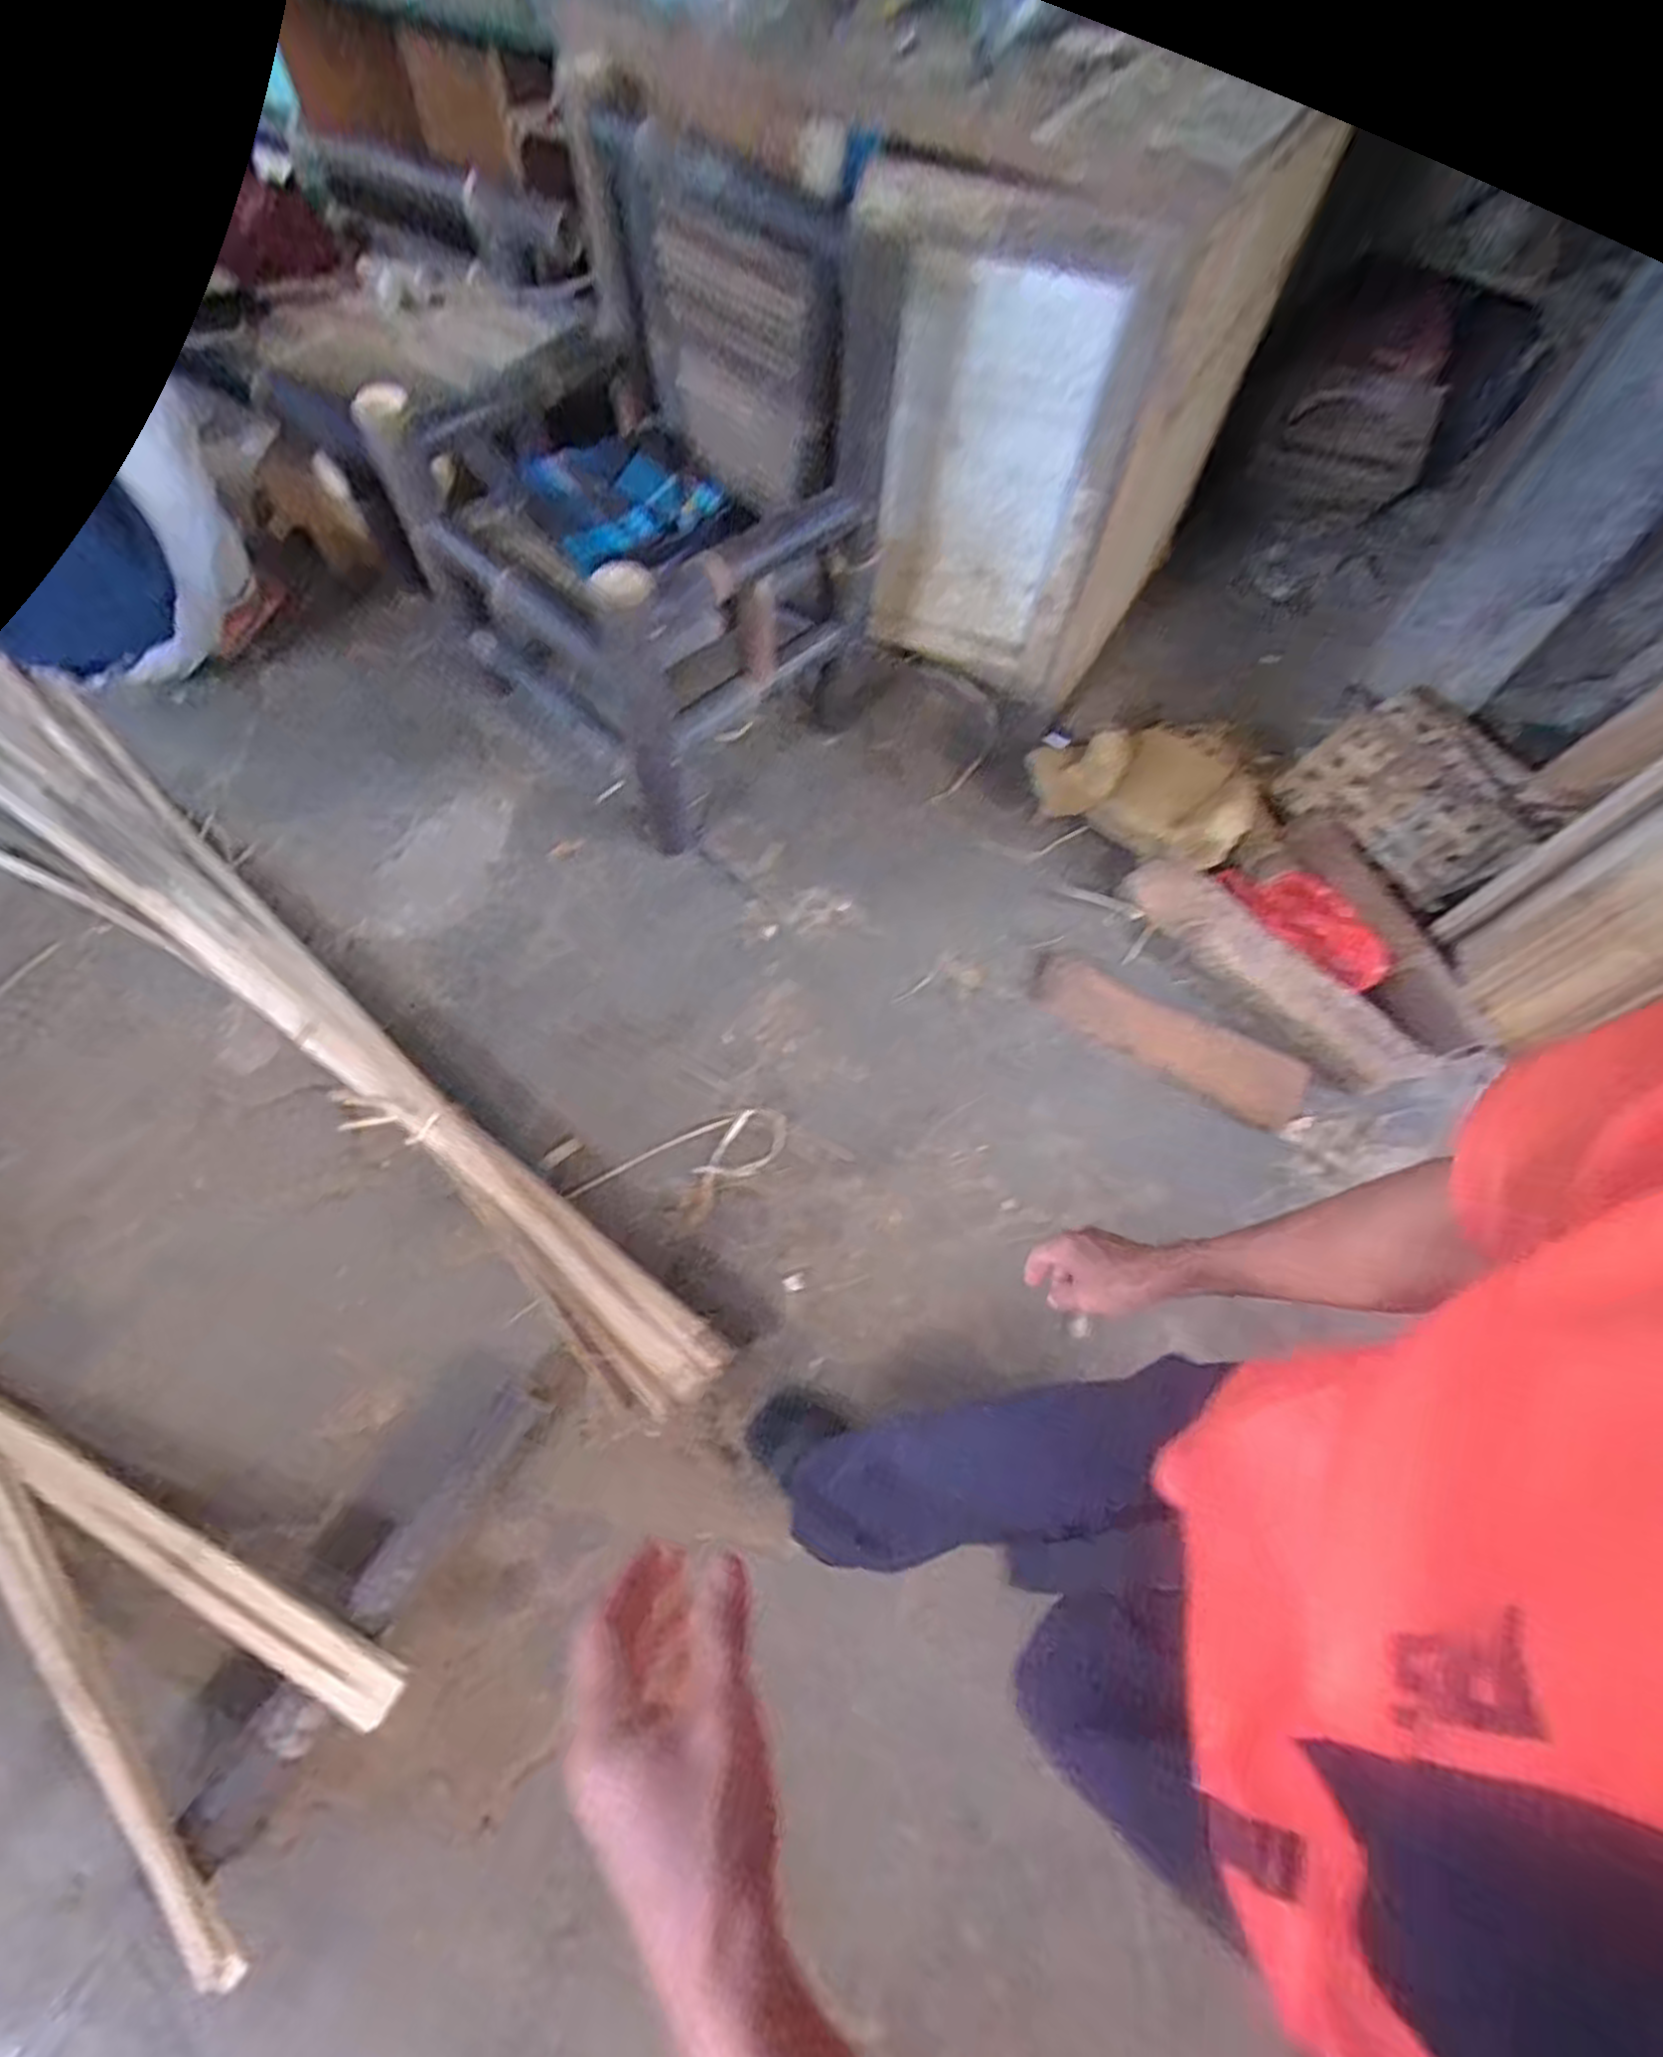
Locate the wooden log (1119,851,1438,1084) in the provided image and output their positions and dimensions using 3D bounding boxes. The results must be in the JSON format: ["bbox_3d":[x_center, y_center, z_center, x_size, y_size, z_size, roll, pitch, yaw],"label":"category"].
[{"bbox_3d":[0.748,-0.099,1.344,0.146,0.056,0.554,-39,72,-19],"label":"wooden log"}]

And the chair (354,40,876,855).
[{"bbox_3d":[-0.316,-0.842,1.225,0.612,0.693,0.492,41,69,16],"label":"chair"}]

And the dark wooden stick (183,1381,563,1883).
[{"bbox_3d":[-0.523,0.659,0.907,0.075,0.049,0.506,32,66,11],"label":"dark wooden stick"}]

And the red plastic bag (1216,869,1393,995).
[{"bbox_3d":[0.843,-0.199,1.377,0.140,0.044,0.299,-40,72,-19],"label":"red plastic bag"}]

